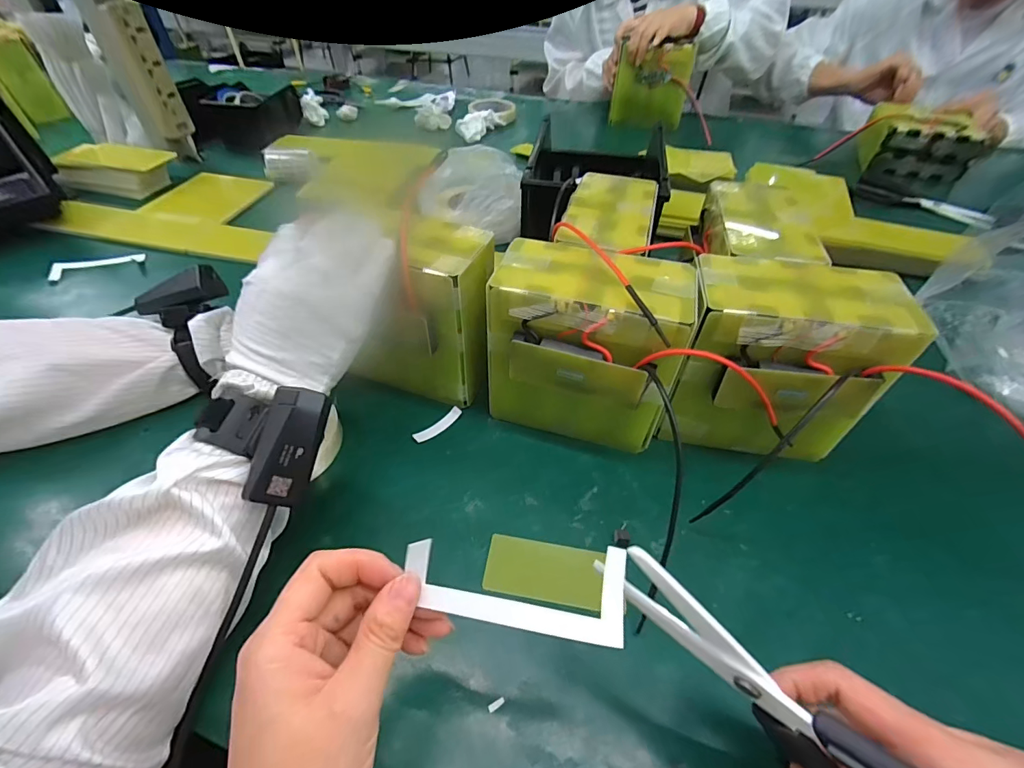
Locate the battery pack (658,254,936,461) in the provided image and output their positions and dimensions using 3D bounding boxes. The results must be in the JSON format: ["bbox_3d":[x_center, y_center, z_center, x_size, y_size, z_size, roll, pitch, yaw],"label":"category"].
[{"bbox_3d":[0.196,-0.010,0.348,0.142,0.145,0.094,4,48,3],"label":"battery pack"}]

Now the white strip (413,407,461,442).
[{"bbox_3d":[-0.065,0.037,0.397,0.048,0.004,0.012,-34,56,-28],"label":"white strip"}]

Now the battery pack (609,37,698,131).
[{"bbox_3d":[0.273,-0.583,0.869,0.139,0.134,0.032,9,45,7],"label":"battery pack"}]

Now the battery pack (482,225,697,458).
[{"bbox_3d":[0.056,-0.026,0.358,0.142,0.145,0.094,11,49,9],"label":"battery pack"}]

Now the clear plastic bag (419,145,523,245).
[{"bbox_3d":[-0.057,-0.264,0.618,0.130,0.079,0.142,0,48,-1],"label":"clear plastic bag"}]

